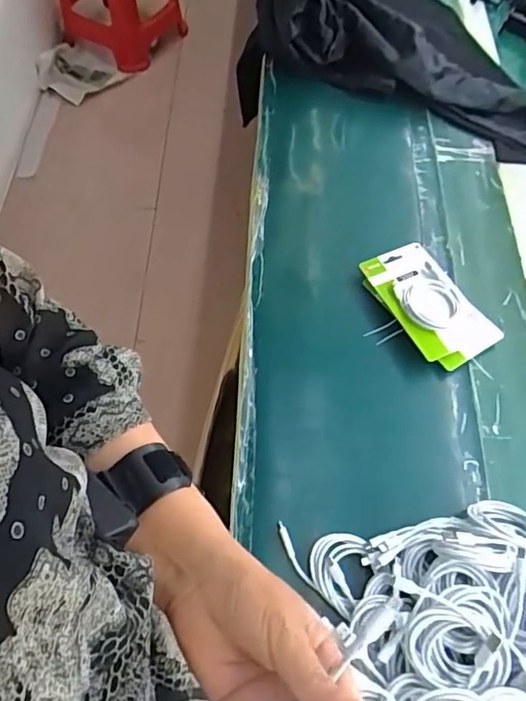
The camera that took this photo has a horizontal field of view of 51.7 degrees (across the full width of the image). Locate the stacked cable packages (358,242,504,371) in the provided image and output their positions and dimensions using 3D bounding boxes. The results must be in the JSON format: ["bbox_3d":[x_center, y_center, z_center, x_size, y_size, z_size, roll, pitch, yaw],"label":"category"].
[{"bbox_3d":[0.221,-0.063,0.743,0.107,0.040,0.193,-28,67,-18],"label":"stacked cable packages"}]

